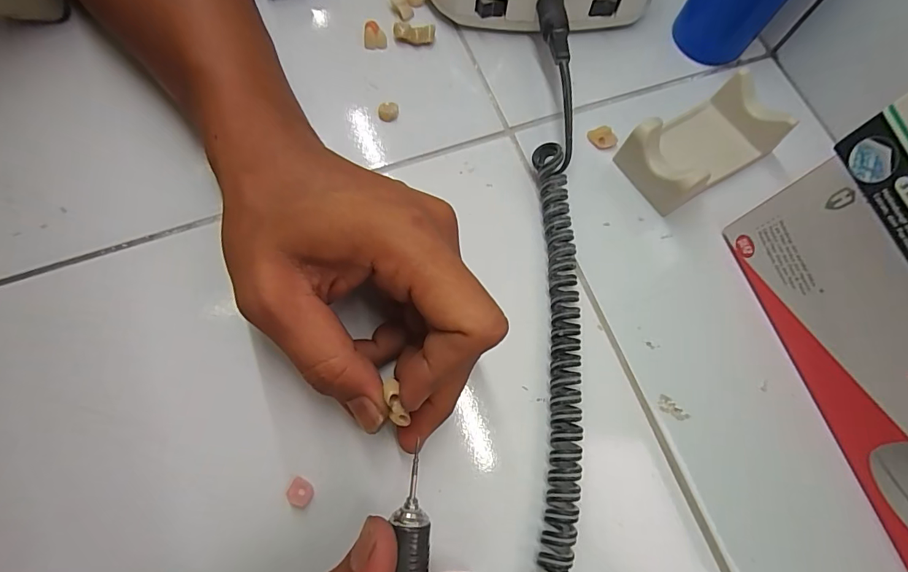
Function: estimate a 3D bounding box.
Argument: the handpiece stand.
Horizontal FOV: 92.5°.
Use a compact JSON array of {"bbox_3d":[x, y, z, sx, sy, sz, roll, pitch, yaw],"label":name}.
[{"bbox_3d":[0.140,-0.081,0.248,0.084,0.035,0.044,-30,76,-12],"label":"handpiece stand"}]

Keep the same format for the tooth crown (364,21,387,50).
[{"bbox_3d":[-0.049,-0.156,0.272,0.013,0.012,0.011,-8,72,-6],"label":"tooth crown"}]

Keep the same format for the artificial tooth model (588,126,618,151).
[{"bbox_3d":[0.089,-0.089,0.263,0.017,0.010,0.011,36,73,8],"label":"artificial tooth model"}]

